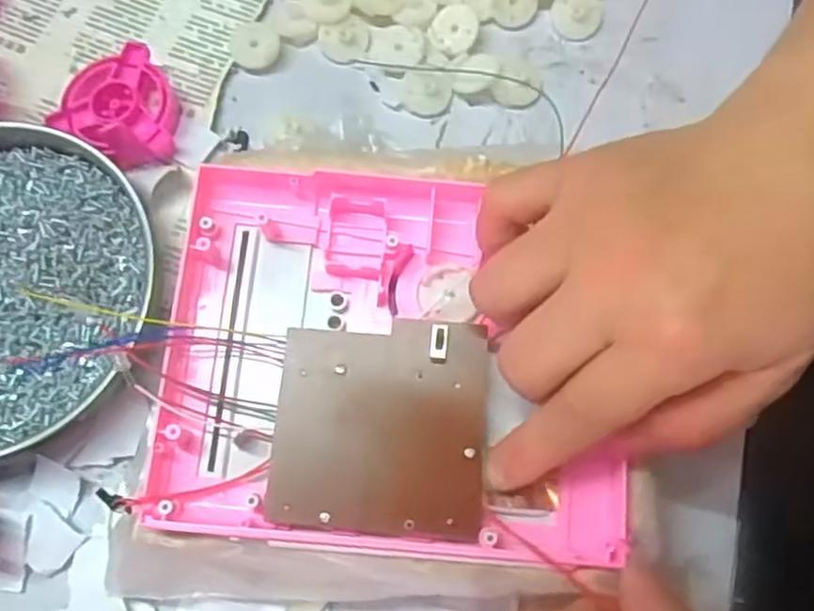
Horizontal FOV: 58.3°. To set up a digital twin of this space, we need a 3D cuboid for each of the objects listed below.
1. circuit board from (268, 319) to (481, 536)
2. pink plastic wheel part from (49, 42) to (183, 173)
[{"bbox_3d":[-0.009,0.041,0.254,0.072,0.005,0.072,4,74,0],"label":"circuit board"},{"bbox_3d":[-0.124,-0.084,0.316,0.050,0.024,0.055,0,74,-1],"label":"pink plastic wheel part"}]

